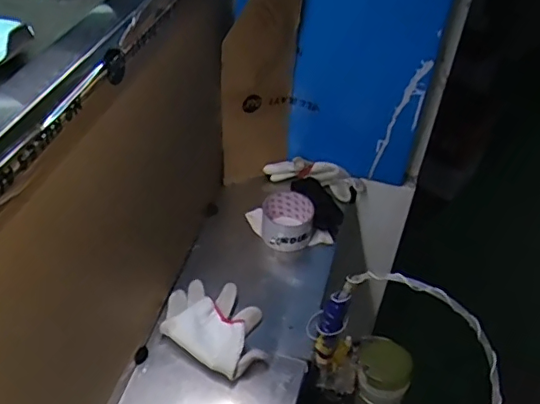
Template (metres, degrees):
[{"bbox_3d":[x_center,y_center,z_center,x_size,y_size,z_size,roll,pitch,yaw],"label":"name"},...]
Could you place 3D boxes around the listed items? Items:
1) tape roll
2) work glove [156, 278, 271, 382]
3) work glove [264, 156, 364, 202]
[{"bbox_3d":[0.027,0.033,0.900,0.083,0.067,0.084,6,43,0],"label":"tape roll"},{"bbox_3d":[-0.071,0.161,0.757,0.150,0.043,0.111,27,48,22],"label":"work glove"},{"bbox_3d":[0.078,-0.045,0.986,0.177,0.056,0.042,14,44,10],"label":"work glove"}]

